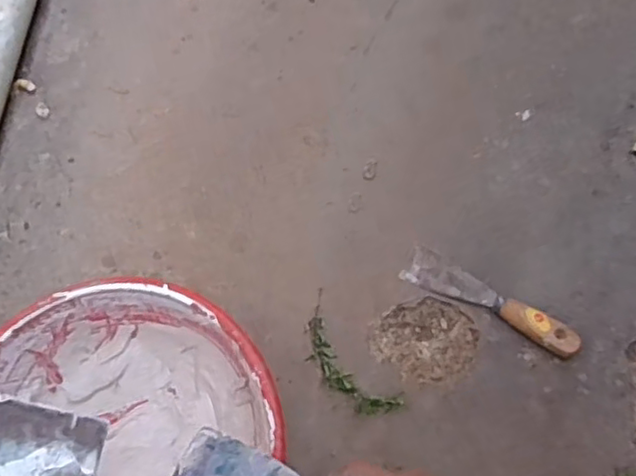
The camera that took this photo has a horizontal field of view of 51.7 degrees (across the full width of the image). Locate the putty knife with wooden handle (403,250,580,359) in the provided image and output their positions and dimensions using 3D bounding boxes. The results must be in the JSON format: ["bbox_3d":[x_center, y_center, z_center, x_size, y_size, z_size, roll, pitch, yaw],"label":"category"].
[{"bbox_3d":[0.156,0.058,0.596,0.161,0.023,0.031,29,75,10],"label":"putty knife with wooden handle"}]

